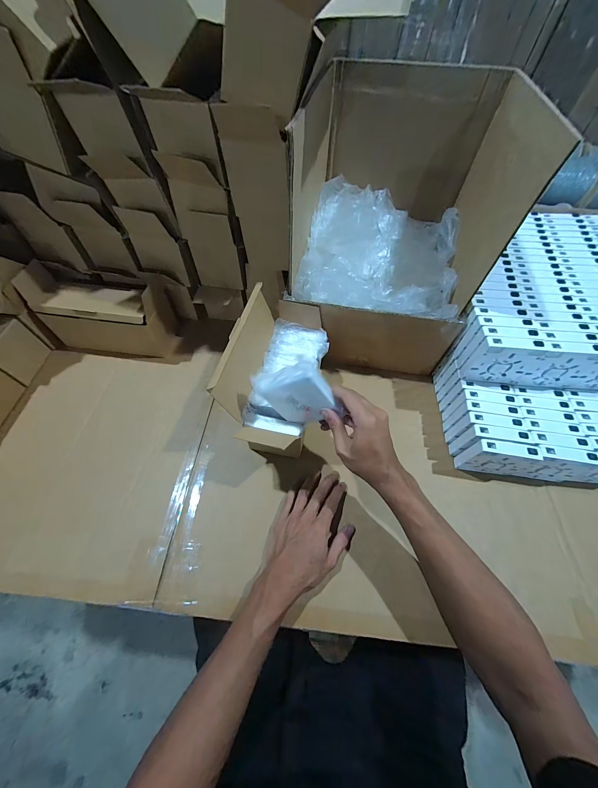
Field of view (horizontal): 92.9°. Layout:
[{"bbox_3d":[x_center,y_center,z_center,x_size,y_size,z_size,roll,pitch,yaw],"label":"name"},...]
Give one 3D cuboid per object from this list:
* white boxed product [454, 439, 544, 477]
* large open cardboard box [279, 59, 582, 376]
[{"bbox_3d":[0.318,0.105,0.455,0.096,0.089,0.022,8,59,4],"label":"white boxed product"},{"bbox_3d":[0.163,-0.283,0.529,0.298,0.362,0.345,13,59,7],"label":"large open cardboard box"}]

